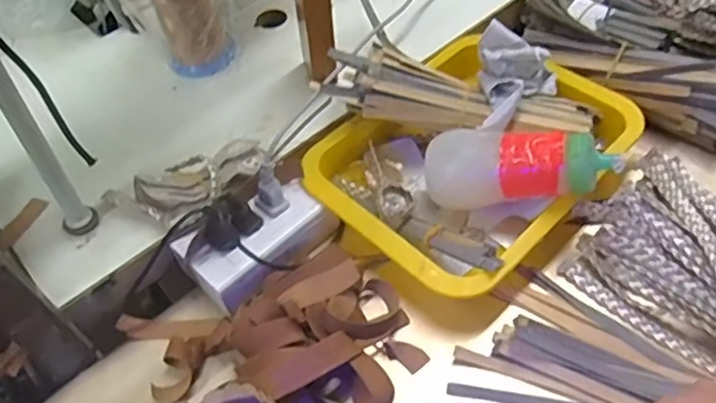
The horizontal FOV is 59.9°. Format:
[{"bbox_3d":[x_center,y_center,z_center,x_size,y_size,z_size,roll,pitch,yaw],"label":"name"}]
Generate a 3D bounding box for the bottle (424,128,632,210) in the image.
[{"bbox_3d":[0.125,-0.026,0.490,0.151,0.058,0.052,-2,49,31],"label":"bottle"}]

